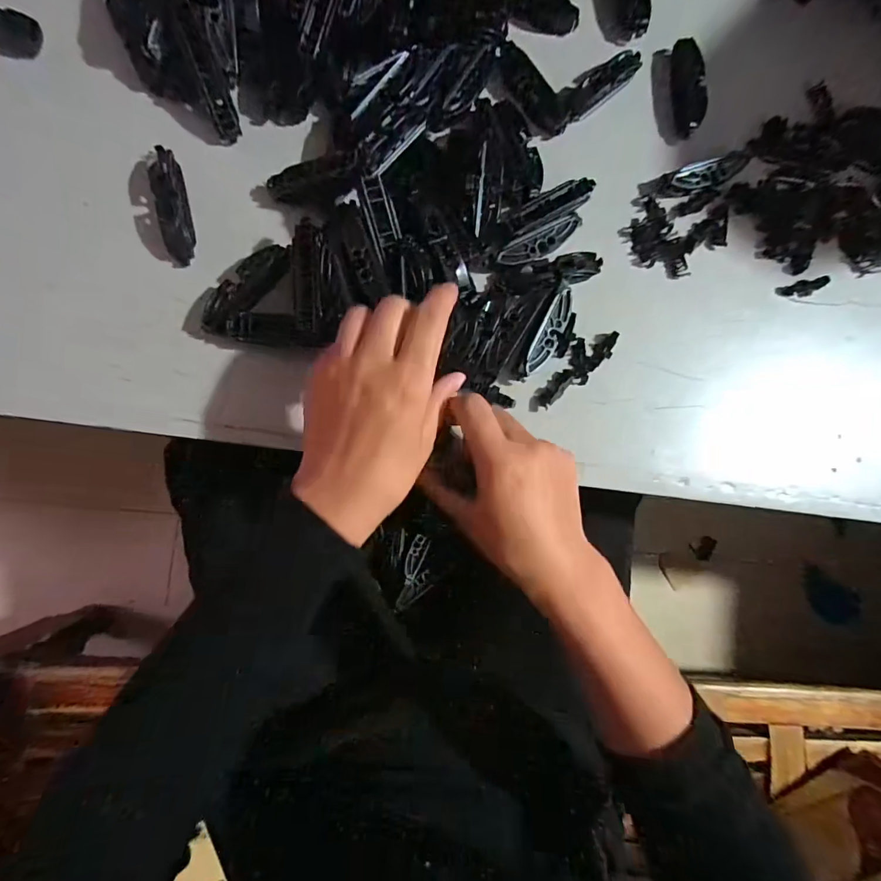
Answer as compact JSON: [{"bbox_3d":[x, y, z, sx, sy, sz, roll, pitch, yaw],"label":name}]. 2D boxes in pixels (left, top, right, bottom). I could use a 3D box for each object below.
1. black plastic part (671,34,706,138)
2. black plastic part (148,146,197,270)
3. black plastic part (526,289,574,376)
[{"bbox_3d":[0.198,-0.283,0.365,0.024,0.009,0.077,1,87,-6],"label":"black plastic part"},{"bbox_3d":[-0.181,-0.157,0.310,0.017,0.021,0.073,-7,88,-7],"label":"black plastic part"},{"bbox_3d":[0.080,-0.079,0.336,0.017,0.011,0.065,25,85,-5],"label":"black plastic part"}]

